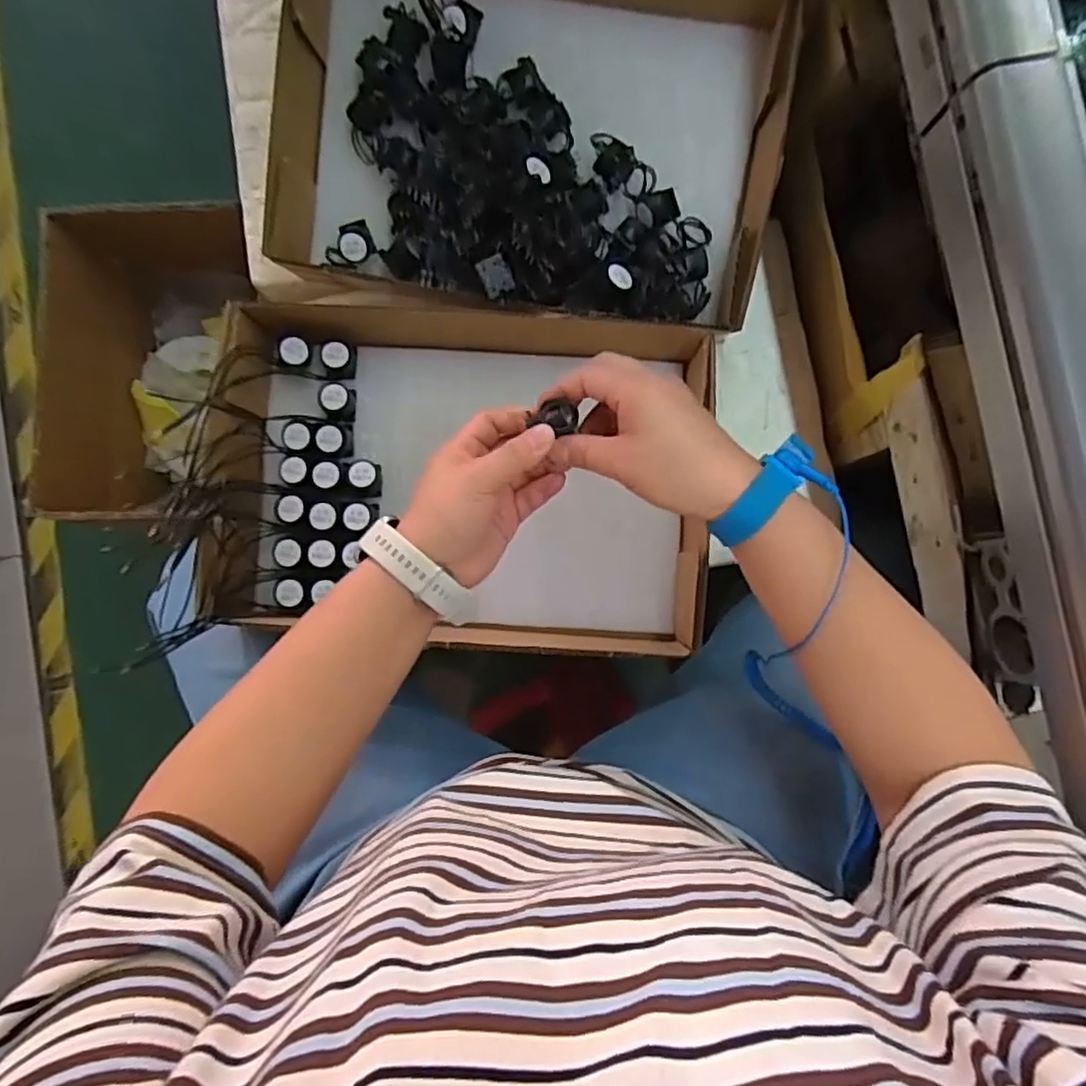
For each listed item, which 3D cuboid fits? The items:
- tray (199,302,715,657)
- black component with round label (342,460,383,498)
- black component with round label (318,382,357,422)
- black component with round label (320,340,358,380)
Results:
[{"bbox_3d":[-0.068,-0.057,0.521,0.376,0.074,0.262,6,87,-1],"label":"tray"},{"bbox_3d":[-0.145,-0.051,0.530,0.028,0.025,0.029,-4,87,-1],"label":"black component with round label"},{"bbox_3d":[-0.165,-0.114,0.534,0.024,0.024,0.030,-1,87,-1],"label":"black component with round label"},{"bbox_3d":[-0.165,-0.147,0.534,0.025,0.025,0.028,5,87,-1],"label":"black component with round label"}]

